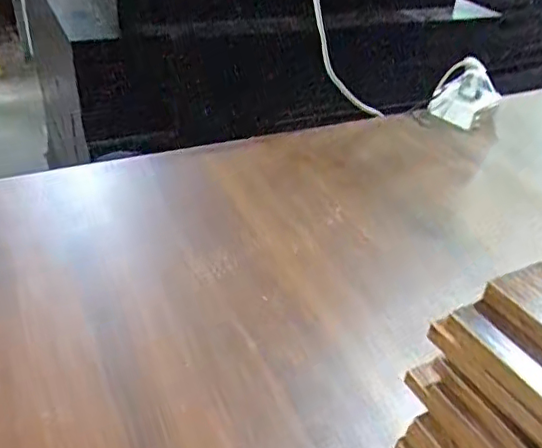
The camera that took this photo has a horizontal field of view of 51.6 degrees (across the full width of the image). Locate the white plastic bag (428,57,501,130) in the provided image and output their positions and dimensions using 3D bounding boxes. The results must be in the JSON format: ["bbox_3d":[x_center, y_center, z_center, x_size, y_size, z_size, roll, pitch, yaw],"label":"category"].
[{"bbox_3d":[0.331,-0.221,0.951,0.099,0.104,0.066,21,39,22],"label":"white plastic bag"}]

